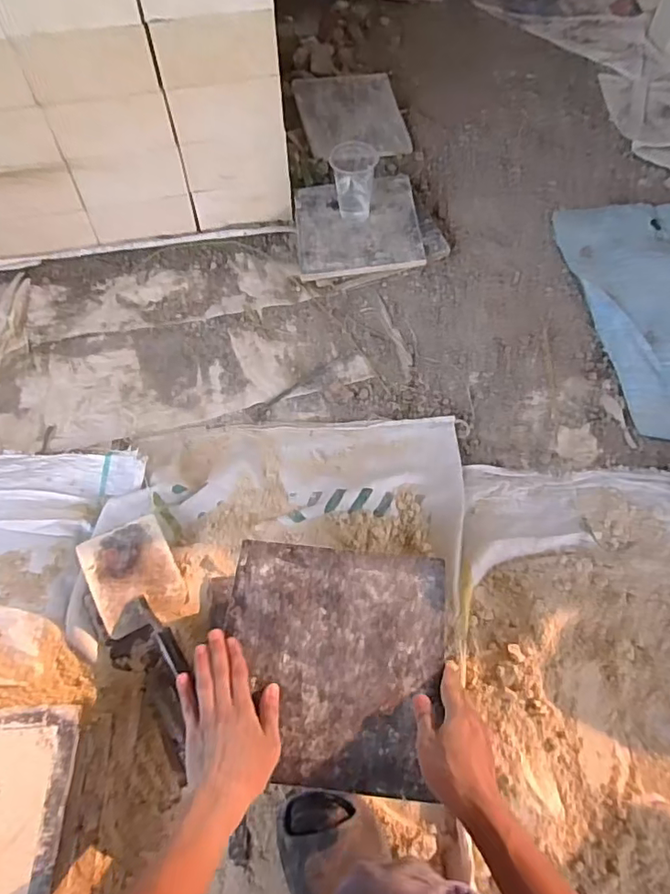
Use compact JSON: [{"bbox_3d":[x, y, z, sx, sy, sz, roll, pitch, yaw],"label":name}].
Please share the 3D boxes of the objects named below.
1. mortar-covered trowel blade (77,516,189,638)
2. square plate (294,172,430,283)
[{"bbox_3d":[-0.267,0.171,0.741,0.112,0.007,0.130,-21,90,-32],"label":"mortar-covered trowel blade"},{"bbox_3d":[0.046,-0.445,1.110,0.241,0.020,0.241,-6,65,2],"label":"square plate"}]

